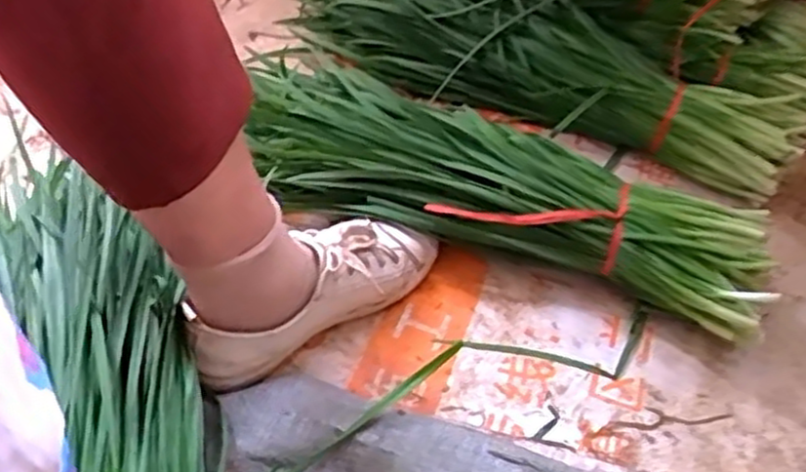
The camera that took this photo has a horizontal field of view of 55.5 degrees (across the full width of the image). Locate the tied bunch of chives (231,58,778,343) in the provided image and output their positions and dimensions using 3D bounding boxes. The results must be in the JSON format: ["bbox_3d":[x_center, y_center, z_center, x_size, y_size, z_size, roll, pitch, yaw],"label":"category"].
[{"bbox_3d":[0.064,-0.041,0.683,0.493,0.084,0.148,22,50,13],"label":"tied bunch of chives"}]

